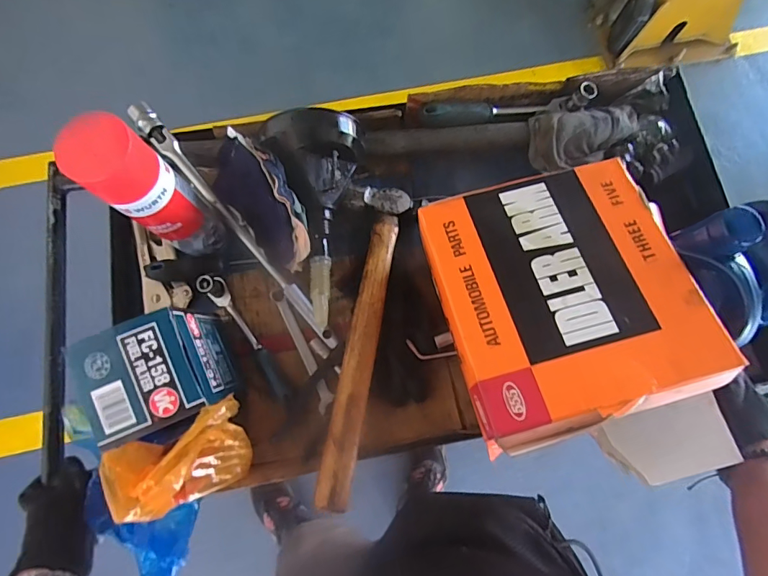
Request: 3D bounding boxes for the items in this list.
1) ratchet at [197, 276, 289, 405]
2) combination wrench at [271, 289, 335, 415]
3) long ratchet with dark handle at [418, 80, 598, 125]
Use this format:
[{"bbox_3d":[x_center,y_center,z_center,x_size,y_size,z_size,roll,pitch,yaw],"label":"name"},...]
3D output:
[{"bbox_3d":[-0.170,0.062,0.547,0.025,0.036,0.180,-33,79,-10],"label":"ratchet"},{"bbox_3d":[-0.103,0.076,0.560,0.021,0.005,0.164,-24,77,-8],"label":"combination wrench"},{"bbox_3d":[0.172,-0.251,0.622,0.240,0.044,0.030,-8,76,-4],"label":"long ratchet with dark handle"}]

